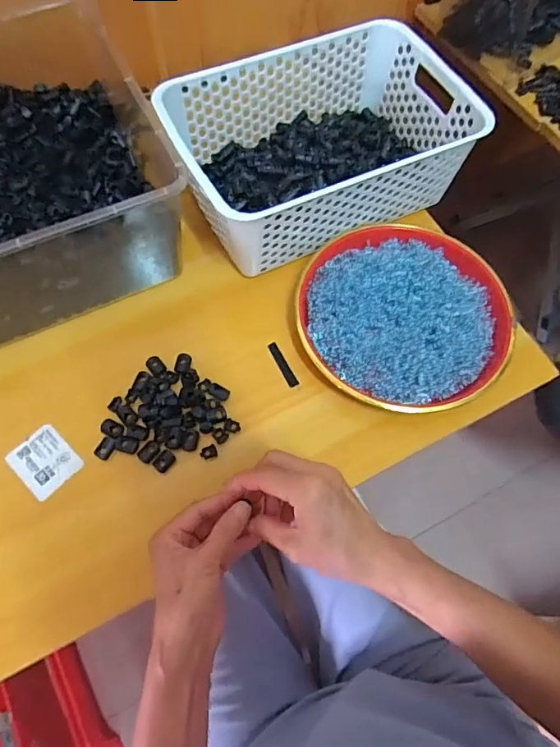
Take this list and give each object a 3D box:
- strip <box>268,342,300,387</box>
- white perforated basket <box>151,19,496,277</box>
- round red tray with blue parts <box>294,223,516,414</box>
[{"bbox_3d":[0.003,-0.009,0.492,0.010,0.004,0.053,-24,69,-11],"label":"strip"},{"bbox_3d":[0.040,-0.259,0.534,0.305,0.085,0.204,-24,69,-11],"label":"white perforated basket"},{"bbox_3d":[0.124,-0.062,0.502,0.207,0.029,0.206,1,66,-1],"label":"round red tray with blue parts"}]

